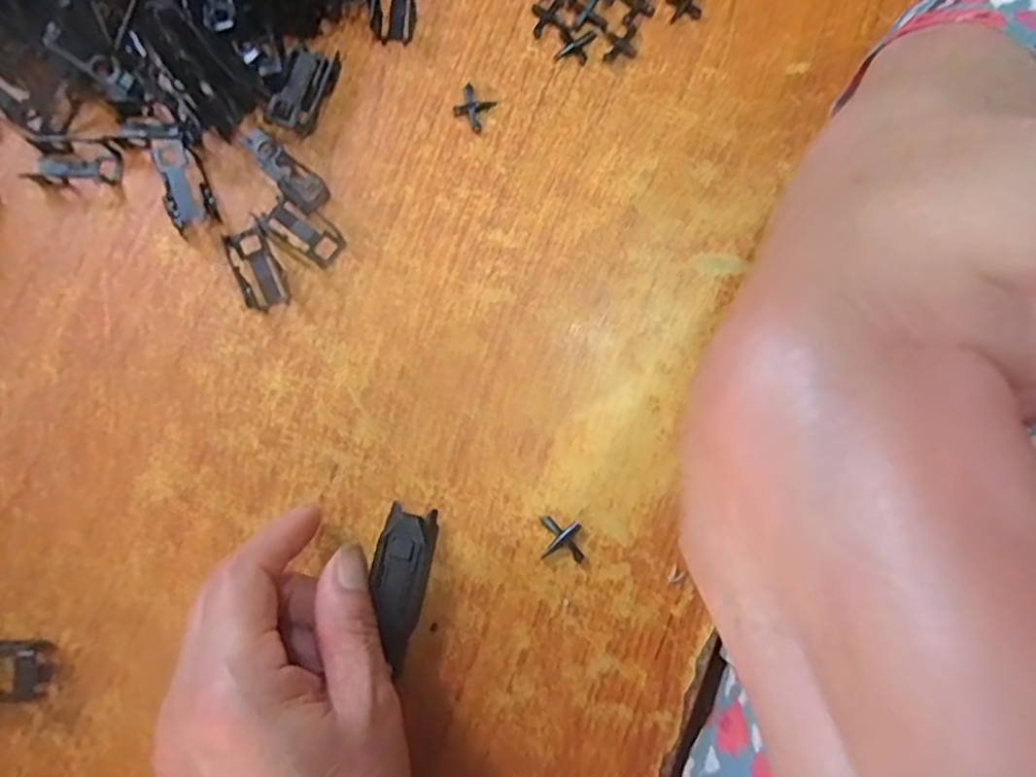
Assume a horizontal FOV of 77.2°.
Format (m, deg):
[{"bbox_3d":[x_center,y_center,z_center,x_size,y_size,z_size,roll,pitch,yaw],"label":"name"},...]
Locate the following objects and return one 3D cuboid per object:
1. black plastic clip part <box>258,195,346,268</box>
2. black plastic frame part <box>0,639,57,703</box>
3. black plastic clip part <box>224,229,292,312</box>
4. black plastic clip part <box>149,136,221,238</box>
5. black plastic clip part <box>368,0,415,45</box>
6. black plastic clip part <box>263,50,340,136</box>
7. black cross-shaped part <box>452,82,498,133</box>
[{"bbox_3d":[-0.099,-0.074,0.299,0.040,0.004,0.019,34,82,7],"label":"black plastic clip part"},{"bbox_3d":[-0.216,0.116,0.266,0.050,0.010,0.024,-2,80,1],"label":"black plastic frame part"},{"bbox_3d":[-0.120,-0.055,0.295,0.019,0.008,0.039,-26,80,-3],"label":"black plastic clip part"},{"bbox_3d":[-0.157,-0.097,0.302,0.021,0.009,0.048,-23,80,-3],"label":"black plastic clip part"},{"bbox_3d":[-0.061,-0.190,0.316,0.021,0.009,0.040,3,80,2],"label":"black plastic clip part"},{"bbox_3d":[-0.100,-0.141,0.306,0.020,0.013,0.044,25,81,5],"label":"black plastic clip part"},{"bbox_3d":[-0.021,-0.134,0.308,0.017,0.004,0.019,30,82,6],"label":"black cross-shaped part"}]

